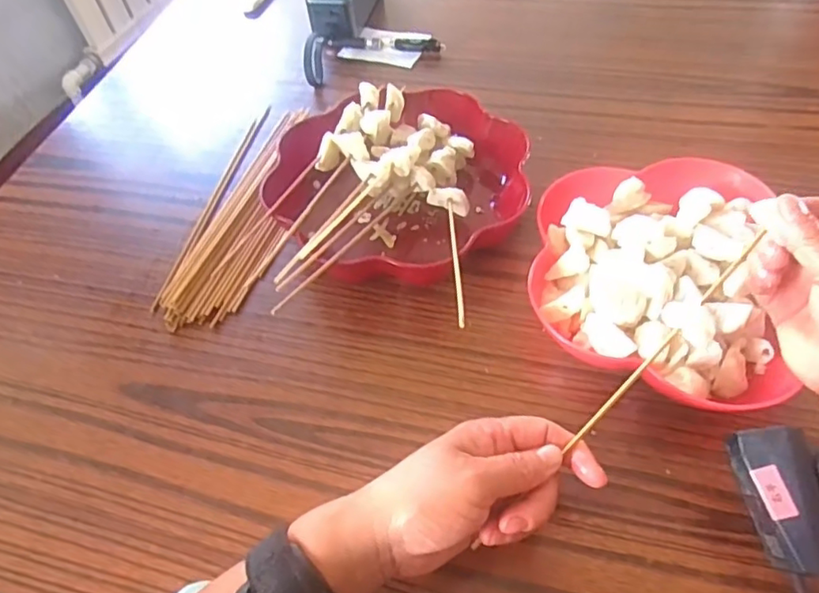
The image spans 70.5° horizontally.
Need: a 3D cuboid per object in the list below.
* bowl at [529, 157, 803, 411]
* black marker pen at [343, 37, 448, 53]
[{"bbox_3d":[0.167,-0.012,0.402,0.154,0.047,0.193,3,54,8],"label":"bowl"},{"bbox_3d":[-0.018,-0.273,0.635,0.111,0.017,0.017,7,54,11],"label":"black marker pen"}]

